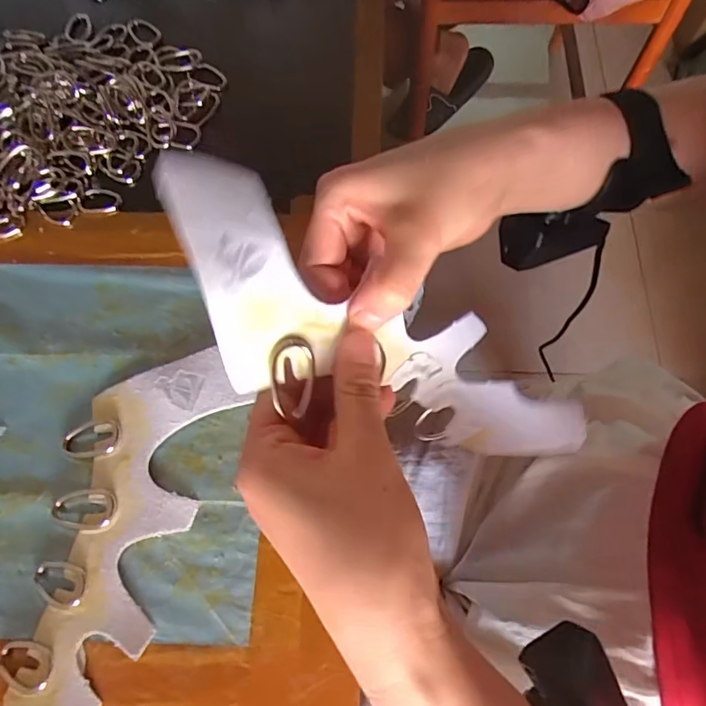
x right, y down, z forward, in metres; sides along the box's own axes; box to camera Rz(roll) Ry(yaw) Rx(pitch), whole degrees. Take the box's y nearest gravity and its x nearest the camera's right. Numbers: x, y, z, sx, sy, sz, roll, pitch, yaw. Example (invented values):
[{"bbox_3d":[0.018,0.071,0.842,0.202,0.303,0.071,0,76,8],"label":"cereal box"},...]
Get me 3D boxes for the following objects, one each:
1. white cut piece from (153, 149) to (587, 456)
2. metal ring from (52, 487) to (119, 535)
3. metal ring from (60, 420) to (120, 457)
[{"bbox_3d":[0.012,-0.004,0.222,0.219,0.041,0.076,27,68,-23],"label":"white cut piece"},{"bbox_3d":[-0.136,0.080,0.250,0.034,0.004,0.021,5,69,3],"label":"metal ring"},{"bbox_3d":[-0.141,0.046,0.265,0.031,0.004,0.020,-5,69,0],"label":"metal ring"}]

